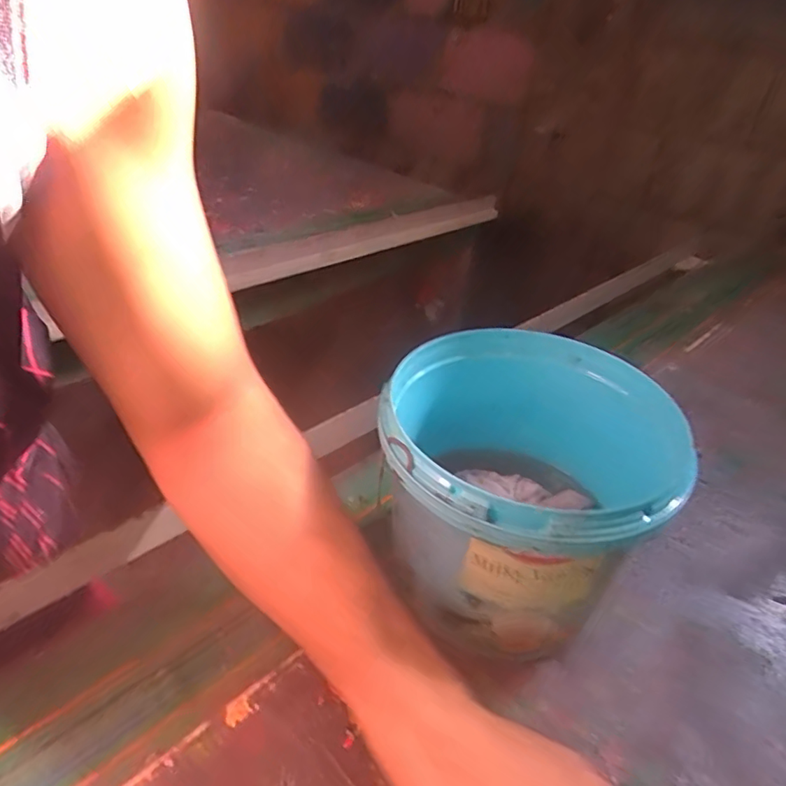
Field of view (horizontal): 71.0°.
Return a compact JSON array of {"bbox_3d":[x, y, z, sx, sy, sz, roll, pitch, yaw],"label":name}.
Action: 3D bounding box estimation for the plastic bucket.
[{"bbox_3d":[0.078,0.068,0.384,0.175,0.156,0.187,3,35,-2],"label":"plastic bucket"}]

